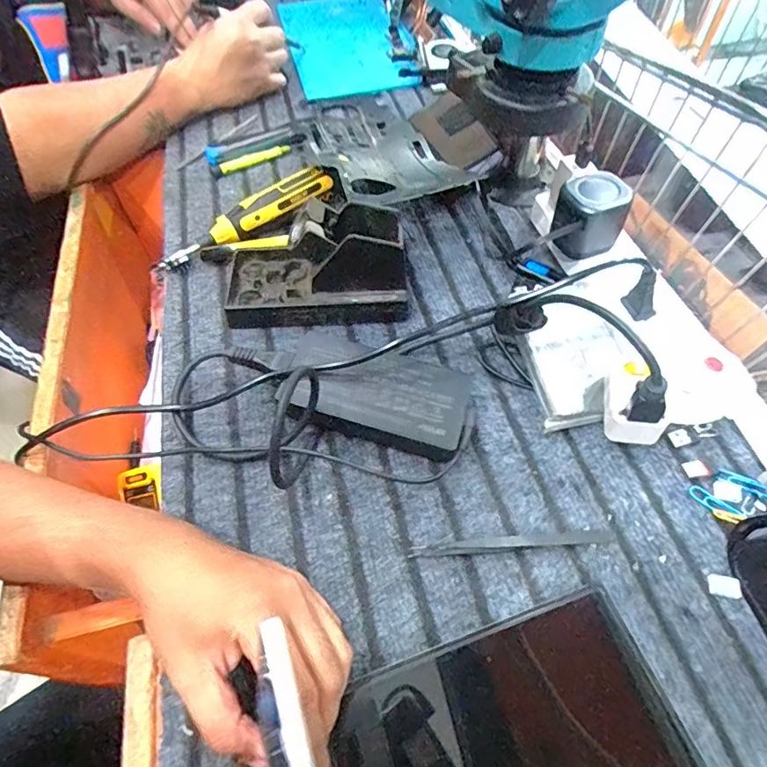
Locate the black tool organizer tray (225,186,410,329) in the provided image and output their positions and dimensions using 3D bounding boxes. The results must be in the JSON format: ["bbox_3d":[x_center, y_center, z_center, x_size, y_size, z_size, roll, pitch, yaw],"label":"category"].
[{"bbox_3d":[-0.061,-0.107,0.434,0.159,0.079,0.083,-3,56,1],"label":"black tool organizer tray"}]

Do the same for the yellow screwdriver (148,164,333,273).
[{"bbox_3d":[-0.139,-0.166,0.500,0.189,0.038,0.034,-33,60,-18],"label":"yellow screwdriver"}]

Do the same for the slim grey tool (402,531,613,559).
[{"bbox_3d":[0.085,0.106,0.331,0.135,0.004,0.009,-5,56,0],"label":"slim grey tool"}]

